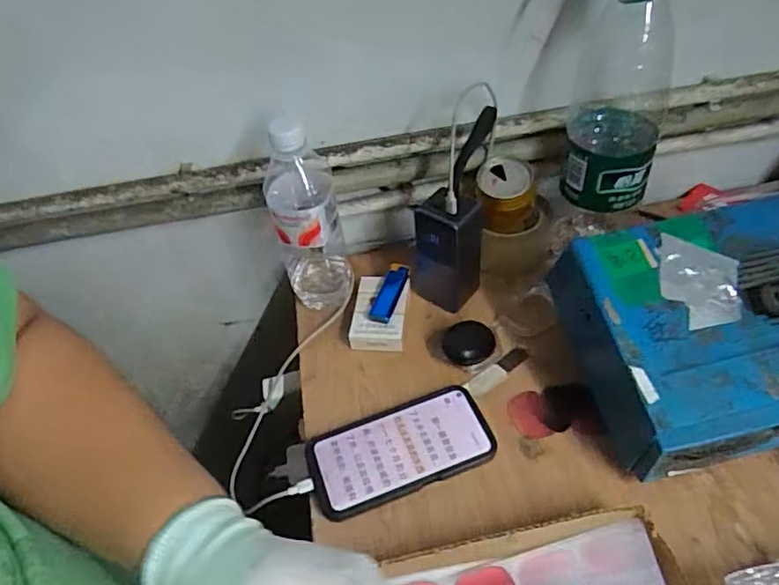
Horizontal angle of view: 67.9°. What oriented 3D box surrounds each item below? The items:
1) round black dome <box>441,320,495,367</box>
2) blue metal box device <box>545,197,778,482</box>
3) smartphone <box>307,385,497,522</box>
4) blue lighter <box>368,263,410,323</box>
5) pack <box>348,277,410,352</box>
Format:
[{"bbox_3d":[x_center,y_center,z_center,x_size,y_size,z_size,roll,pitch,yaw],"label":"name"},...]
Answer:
[{"bbox_3d":[0.082,0.053,0.596,0.046,0.025,0.045,-4,47,4],"label":"round black dome"},{"bbox_3d":[0.291,0.038,0.514,0.241,0.137,0.190,-14,47,-6],"label":"blue metal box device"},{"bbox_3d":[0.011,0.143,0.528,0.162,0.009,0.082,-21,48,-11],"label":"smartphone"},{"bbox_3d":[0.000,0.002,0.635,0.026,0.017,0.077,12,50,18],"label":"blue lighter"},{"bbox_3d":[-0.010,0.022,0.635,0.057,0.028,0.088,2,48,10],"label":"pack"}]

